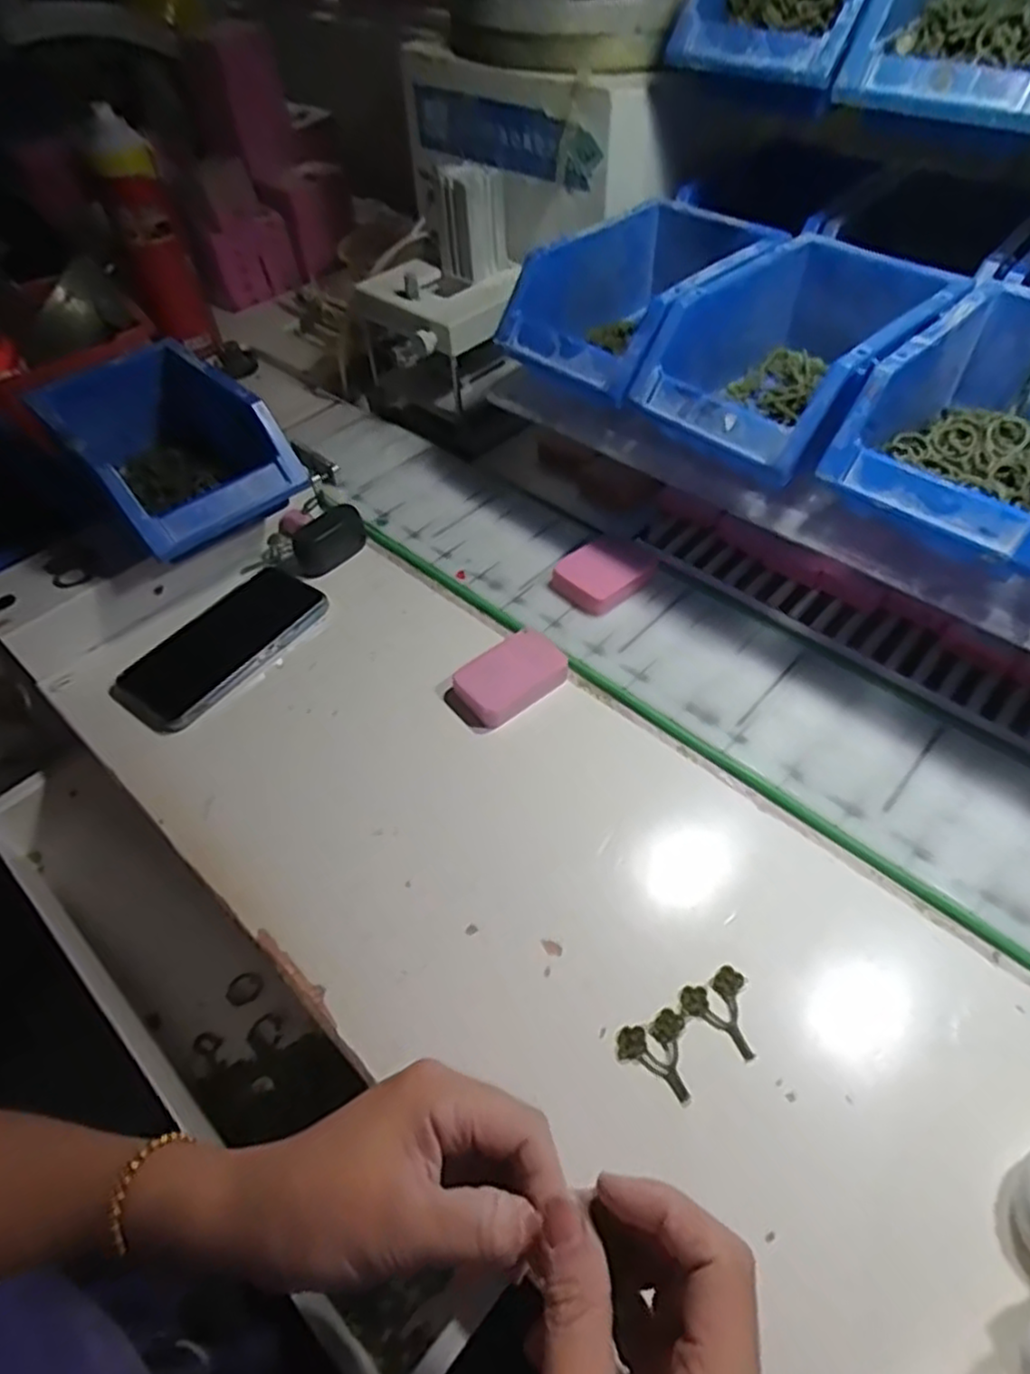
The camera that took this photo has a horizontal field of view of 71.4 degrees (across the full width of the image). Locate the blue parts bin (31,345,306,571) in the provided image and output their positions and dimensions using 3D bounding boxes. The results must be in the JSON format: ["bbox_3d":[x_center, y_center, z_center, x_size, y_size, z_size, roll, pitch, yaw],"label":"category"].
[{"bbox_3d":[-0.261,-0.184,0.549,0.131,0.074,0.193,-34,58,-23],"label":"blue parts bin"}]

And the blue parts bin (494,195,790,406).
[{"bbox_3d":[0.091,-0.273,0.515,0.177,0.074,0.121,-36,58,-24],"label":"blue parts bin"}]

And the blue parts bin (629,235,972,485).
[{"bbox_3d":[0.184,-0.210,0.465,0.195,0.079,0.125,-35,58,-24],"label":"blue parts bin"}]

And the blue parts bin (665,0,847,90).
[{"bbox_3d":[0.194,-0.471,0.487,0.119,0.058,0.164,31,58,24],"label":"blue parts bin"}]

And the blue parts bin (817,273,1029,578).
[{"bbox_3d":[0.270,-0.143,0.405,0.120,0.080,0.174,35,60,26],"label":"blue parts bin"}]

